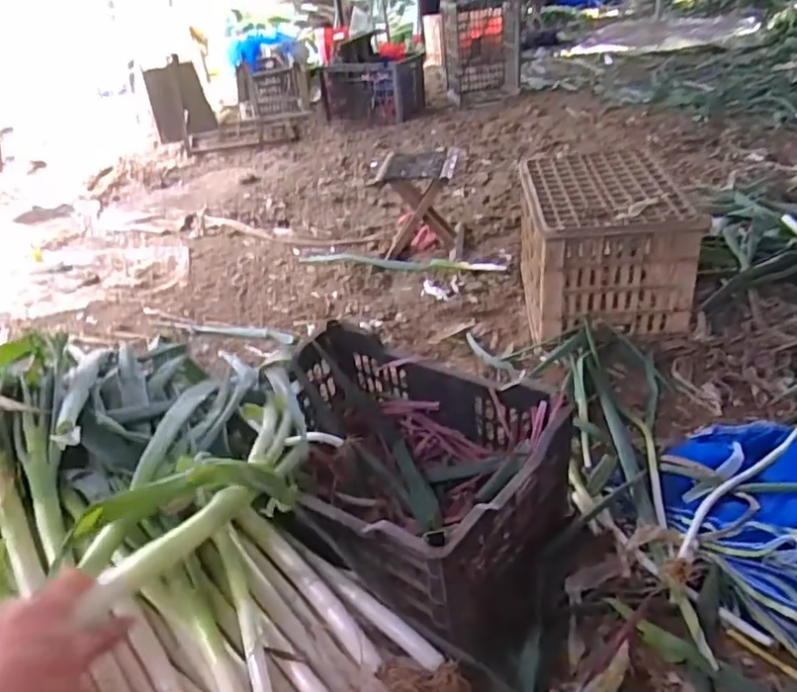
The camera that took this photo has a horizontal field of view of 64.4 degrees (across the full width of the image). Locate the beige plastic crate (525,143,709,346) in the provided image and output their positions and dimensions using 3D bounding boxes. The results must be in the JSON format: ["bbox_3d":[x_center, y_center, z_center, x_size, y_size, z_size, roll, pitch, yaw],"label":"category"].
[{"bbox_3d":[0.481,-0.263,1.548,0.335,0.266,0.471,-2,34,4],"label":"beige plastic crate"}]

